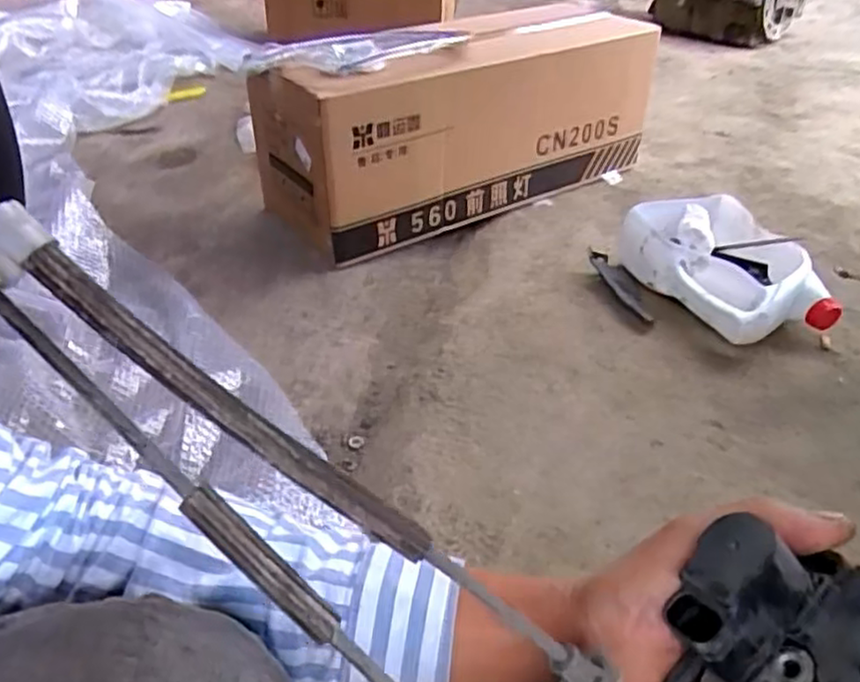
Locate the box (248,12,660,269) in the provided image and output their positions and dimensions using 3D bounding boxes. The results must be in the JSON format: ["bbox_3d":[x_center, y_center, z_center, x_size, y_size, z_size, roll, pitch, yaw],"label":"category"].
[{"bbox_3d":[0.057,-0.416,1.288,0.712,0.311,0.270,-24,43,-28],"label":"box"}]

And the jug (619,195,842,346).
[{"bbox_3d":[0.450,-0.109,1.063,0.224,0.107,0.295,-13,41,-16],"label":"jug"}]

